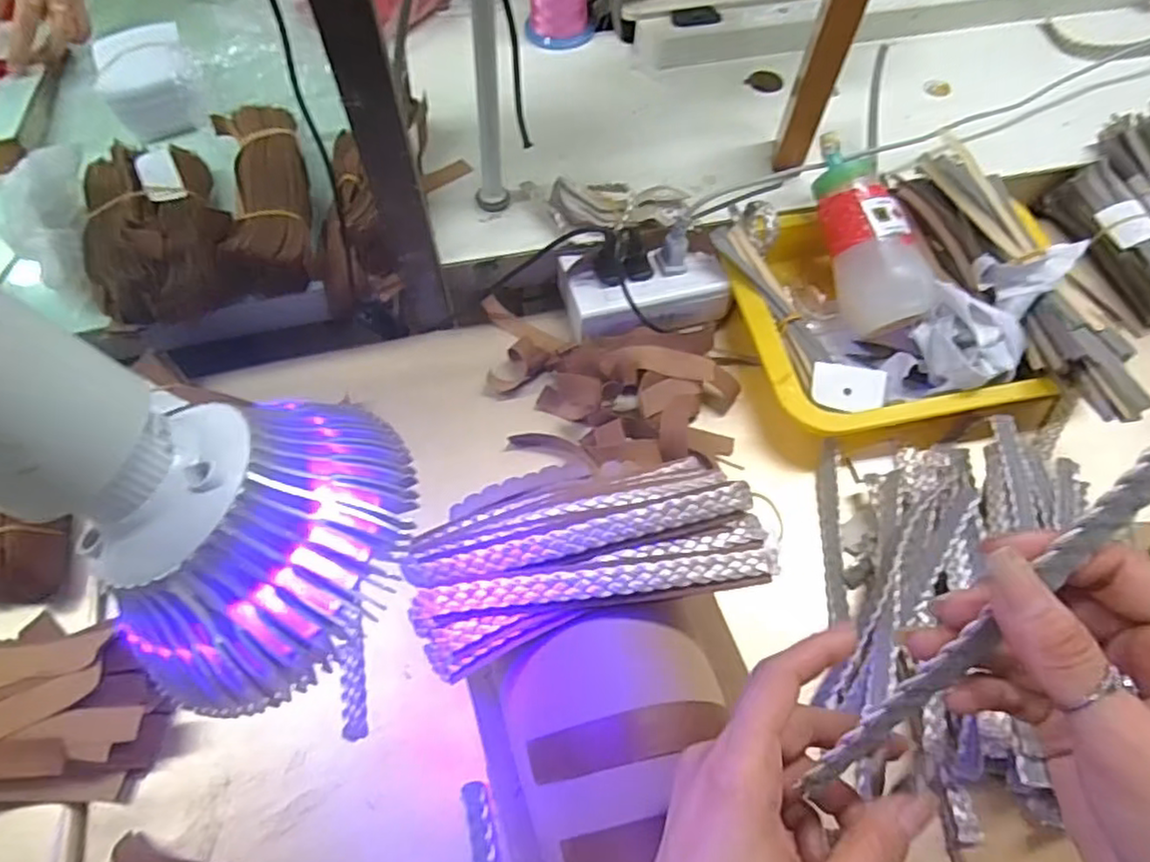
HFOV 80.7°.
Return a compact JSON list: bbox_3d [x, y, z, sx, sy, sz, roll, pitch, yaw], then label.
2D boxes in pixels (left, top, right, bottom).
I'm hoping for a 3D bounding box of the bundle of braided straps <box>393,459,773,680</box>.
[{"bbox_3d":[0.005,0.052,0.331,0.173,0.039,0.085,-14,62,-8],"label":"bundle of braided straps"}]

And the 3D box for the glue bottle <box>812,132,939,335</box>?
[{"bbox_3d":[0.220,-0.152,0.516,0.057,0.049,0.158,-14,79,-6],"label":"glue bottle"}]

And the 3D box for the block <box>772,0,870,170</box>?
[{"bbox_3d":[0.182,-0.266,0.502,0.029,0.190,0.017,11,61,6],"label":"block"}]

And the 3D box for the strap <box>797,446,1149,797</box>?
[{"bbox_3d":[0.138,0.061,0.221,0.012,0.011,0.172,44,101,19],"label":"strap"}]

